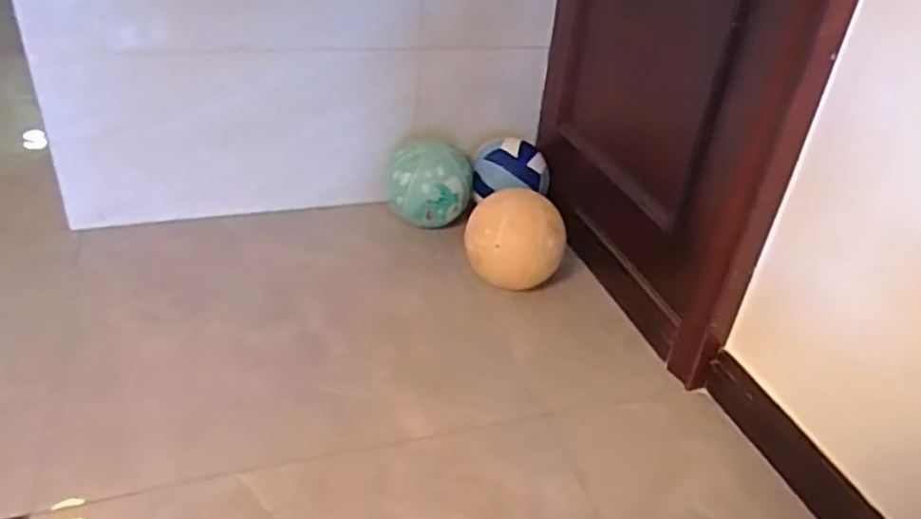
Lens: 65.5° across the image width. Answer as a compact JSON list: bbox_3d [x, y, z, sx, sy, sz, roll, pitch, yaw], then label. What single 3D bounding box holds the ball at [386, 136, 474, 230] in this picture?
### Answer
[{"bbox_3d":[-0.066,-0.185,1.705,0.184,0.196,0.184,4,34,-3],"label":"ball"}]

